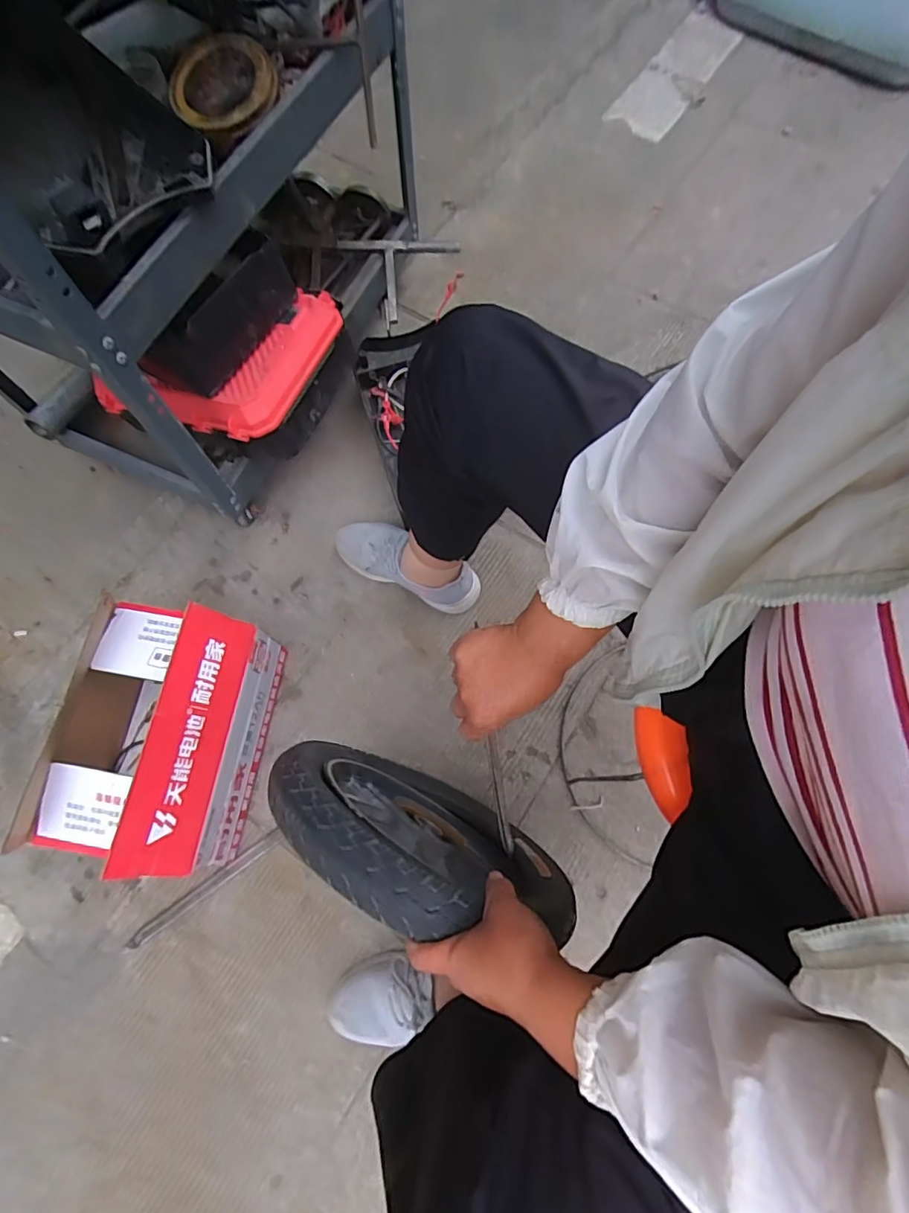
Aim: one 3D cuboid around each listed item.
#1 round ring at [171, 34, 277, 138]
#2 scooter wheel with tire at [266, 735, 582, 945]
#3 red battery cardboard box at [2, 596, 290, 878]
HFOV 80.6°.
[{"bbox_3d":[-0.268,-0.603,0.615,0.120,0.030,0.140,-16,73,-3],"label":"round ring"},{"bbox_3d":[-0.035,0.247,0.581,0.313,0.319,0.094,29,76,10],"label":"scooter wheel with tire"},{"bbox_3d":[-0.384,0.165,0.714,0.207,0.204,0.301,9,74,5],"label":"red battery cardboard box"}]

